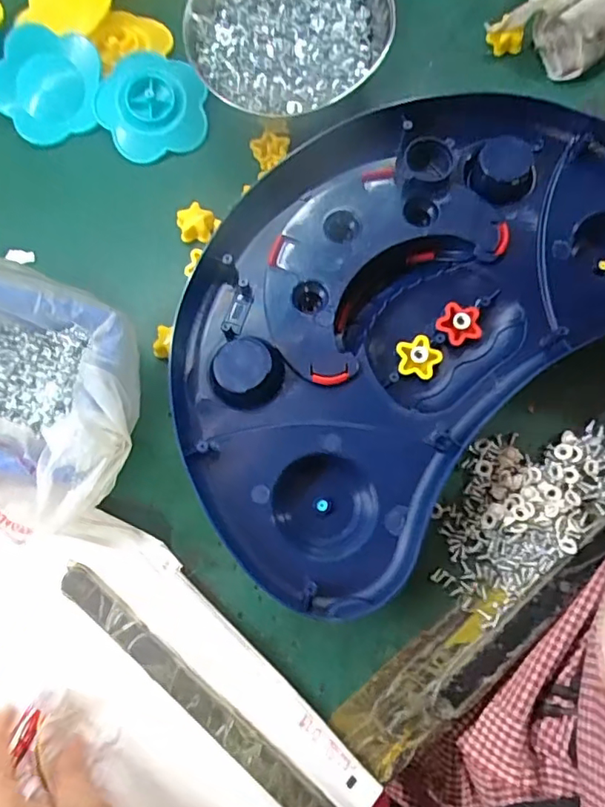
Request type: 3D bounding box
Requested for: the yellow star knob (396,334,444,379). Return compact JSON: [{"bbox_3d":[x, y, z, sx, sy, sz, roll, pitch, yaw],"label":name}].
[{"bbox_3d":[0.068,-0.028,0.334,0.026,0.006,0.025,31,77,8],"label":"yellow star knob"}]

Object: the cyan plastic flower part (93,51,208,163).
[{"bbox_3d":[-0.102,-0.204,0.384,0.071,0.017,0.071,-1,98,-7],"label":"cyan plastic flower part"}]

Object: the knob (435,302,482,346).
[{"bbox_3d":[0.095,-0.050,0.338,0.025,0.005,0.026,-7,75,-1],"label":"knob"}]

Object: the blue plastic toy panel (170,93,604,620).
[{"bbox_3d":[0.065,-0.058,0.337,0.328,0.052,0.229,-39,78,-9],"label":"blue plastic toy panel"}]

